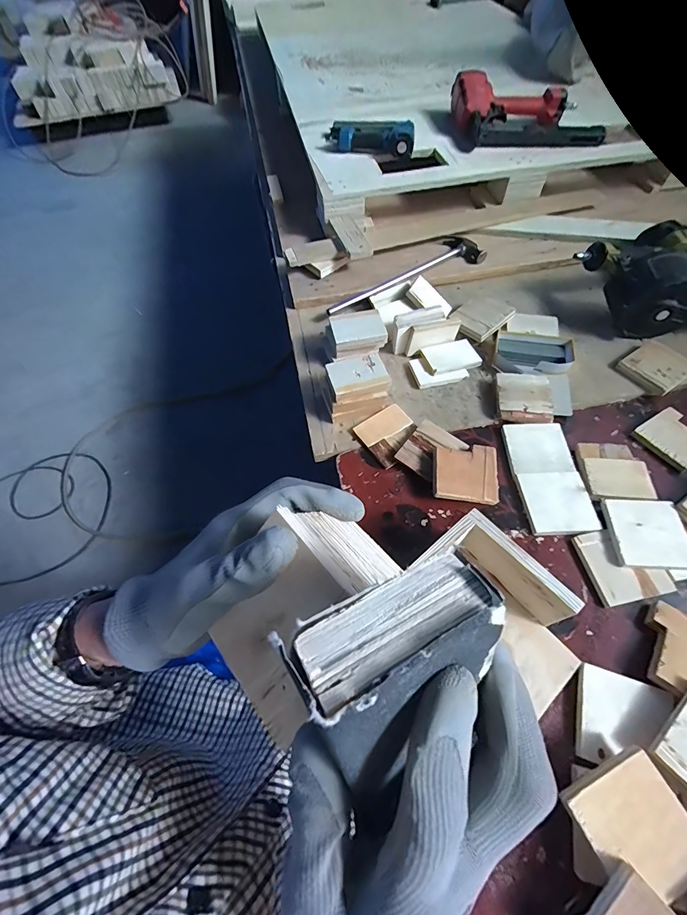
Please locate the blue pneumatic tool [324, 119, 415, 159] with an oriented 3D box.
[{"bbox_3d":[0.058,-0.741,0.894,0.214,0.053,0.084,12,63,8],"label":"blue pneumatic tool"}]

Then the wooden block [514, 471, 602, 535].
[{"bbox_3d":[0.300,0.064,0.541,0.089,0.006,0.091,-4,62,0],"label":"wooden block"}]

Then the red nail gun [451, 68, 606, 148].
[{"bbox_3d":[0.426,-0.808,0.893,0.336,0.075,0.214,2,59,5],"label":"red nail gun"}]

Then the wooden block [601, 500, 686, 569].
[{"bbox_3d":[0.396,0.099,0.503,0.090,0.017,0.091,2,62,4],"label":"wooden block"}]

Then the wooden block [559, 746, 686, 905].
[{"bbox_3d":[0.264,0.333,0.346,0.089,0.013,0.091,-29,69,-6],"label":"wooden block"}]

